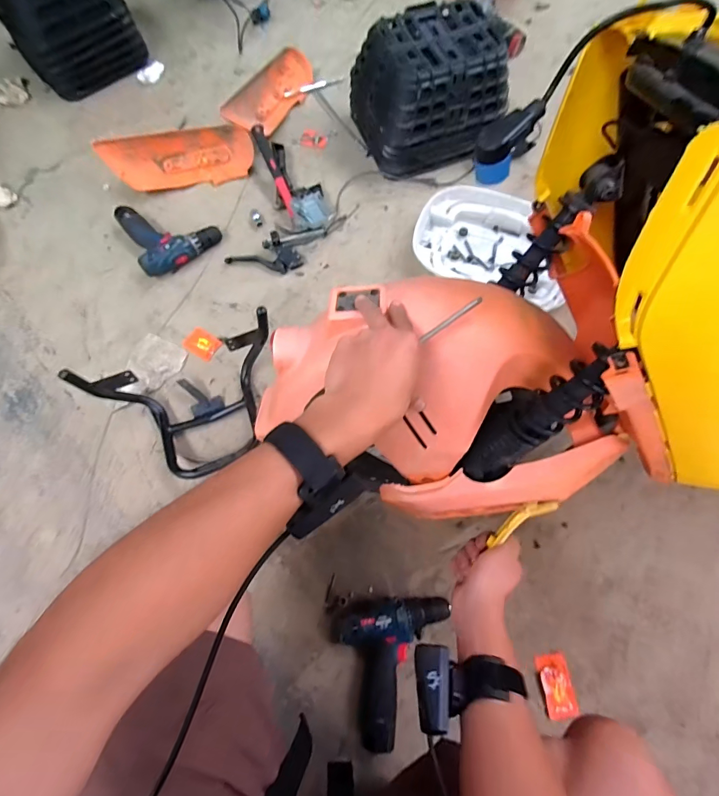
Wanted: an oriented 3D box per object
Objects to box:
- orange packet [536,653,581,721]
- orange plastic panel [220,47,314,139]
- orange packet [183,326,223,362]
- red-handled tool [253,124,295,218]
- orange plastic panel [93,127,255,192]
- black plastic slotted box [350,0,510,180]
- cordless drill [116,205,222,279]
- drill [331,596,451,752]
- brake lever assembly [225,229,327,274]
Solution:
[{"bbox_3d":[0.321,0.465,0.643,0.049,0.015,0.084,-4,70,-2],"label":"orange packet"},{"bbox_3d":[-0.217,-0.782,1.025,0.111,0.041,0.343,36,67,-20],"label":"orange plastic panel"},{"bbox_3d":[-0.327,-0.113,0.828,0.074,0.007,0.056,28,72,10],"label":"orange packet"},{"bbox_3d":[-0.194,-0.526,0.928,0.028,0.034,0.233,-23,88,-8],"label":"red-handled tool"},{"bbox_3d":[-0.425,-0.570,0.948,0.338,0.040,0.122,-7,98,-8],"label":"orange plastic panel"},{"bbox_3d":[0.157,-0.704,0.928,0.290,0.212,0.240,-20,71,-7],"label":"black plastic slotted box"},{"bbox_3d":[-0.419,-0.375,0.887,0.183,0.048,0.184,-29,73,-10],"label":"cordless drill"},{"bbox_3d":[0.057,0.424,0.628,0.179,0.050,0.189,-6,70,-2],"label":"drill"},{"bbox_3d":[-0.177,-0.324,0.882,0.224,0.038,0.083,-24,72,-9],"label":"brake lever assembly"}]

